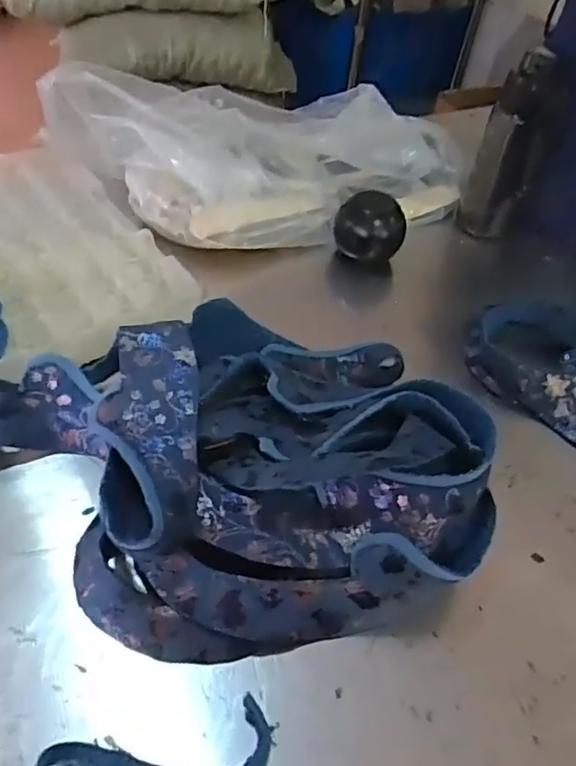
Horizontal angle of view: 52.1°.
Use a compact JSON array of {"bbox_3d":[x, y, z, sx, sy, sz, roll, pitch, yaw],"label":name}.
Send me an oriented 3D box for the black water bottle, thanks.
[{"bbox_3d":[0.257,-0.263,0.694,0.073,0.199,0.069,17,47,9],"label":"black water bottle"}]

